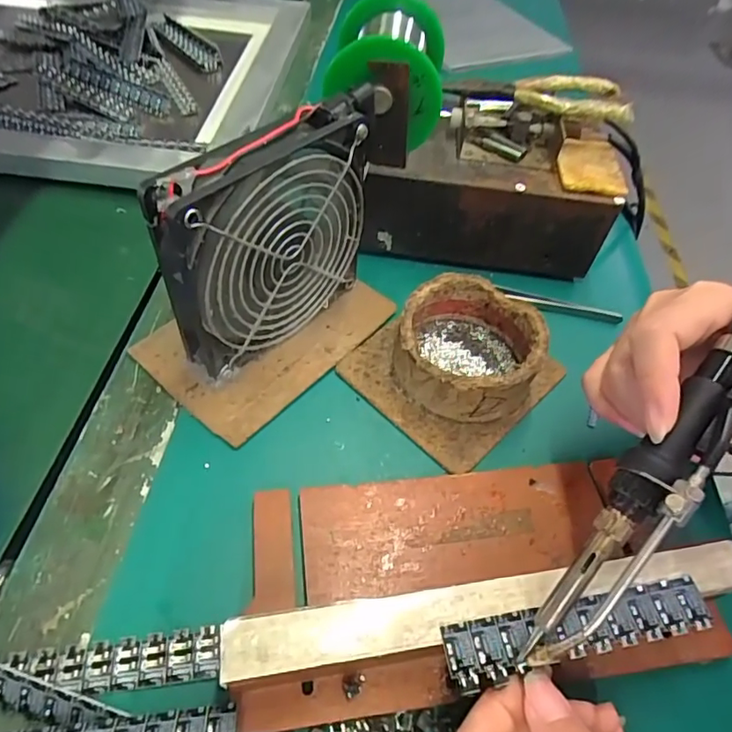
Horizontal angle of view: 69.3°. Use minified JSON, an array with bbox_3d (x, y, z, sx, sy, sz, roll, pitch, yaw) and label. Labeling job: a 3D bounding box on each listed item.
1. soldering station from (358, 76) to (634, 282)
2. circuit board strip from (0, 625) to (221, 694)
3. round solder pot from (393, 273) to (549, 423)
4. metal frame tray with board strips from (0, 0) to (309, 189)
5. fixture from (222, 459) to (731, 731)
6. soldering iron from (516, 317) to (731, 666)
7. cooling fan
[{"bbox_3d":[0.085,-0.139,0.375,0.169,0.094,0.100,7,52,0],"label":"soldering station"},{"bbox_3d":[-0.116,0.124,0.218,0.108,0.004,0.019,-3,53,-8],"label":"circuit board strip"},{"bbox_3d":[0.060,-0.010,0.312,0.078,0.040,0.081,3,52,-3],"label":"round solder pot"},{"bbox_3d":[-0.316,-0.319,0.528,0.467,0.036,0.390,6,52,-1],"label":"metal frame tray with board strips"},{"bbox_3d":[0.049,0.086,0.235,0.206,0.043,0.099,-3,53,-8],"label":"fixture"},{"bbox_3d":[0.123,0.023,0.199,0.022,0.018,0.200,35,84,20],"label":"soldering iron"},{"bbox_3d":[-0.046,-0.069,0.290,0.027,0.128,0.132,37,58,21],"label":"cooling fan"}]

